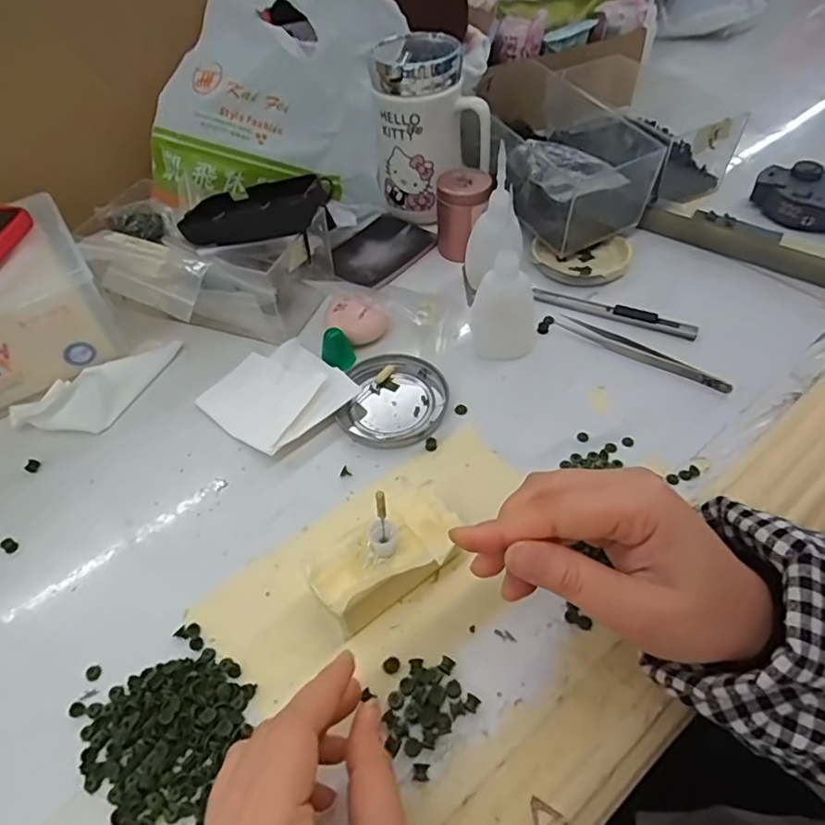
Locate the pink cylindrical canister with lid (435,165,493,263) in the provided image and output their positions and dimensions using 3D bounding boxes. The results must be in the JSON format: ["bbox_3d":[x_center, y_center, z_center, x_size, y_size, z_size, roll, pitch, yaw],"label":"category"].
[{"bbox_3d":[0.043,-0.167,0.482,0.044,0.067,0.036,1,49,5],"label":"pink cylindrical canister with lid"}]

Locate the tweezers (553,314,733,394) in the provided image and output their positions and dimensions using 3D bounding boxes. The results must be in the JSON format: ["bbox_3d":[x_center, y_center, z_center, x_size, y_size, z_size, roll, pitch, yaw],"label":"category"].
[{"bbox_3d":[0.162,-0.044,0.408,0.127,0.009,0.012,33,59,28],"label":"tweezers"}]

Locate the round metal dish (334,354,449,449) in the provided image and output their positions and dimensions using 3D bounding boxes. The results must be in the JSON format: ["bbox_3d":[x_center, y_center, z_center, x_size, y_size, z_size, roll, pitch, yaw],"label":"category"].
[{"bbox_3d":[-0.013,-0.009,0.394,0.071,0.009,0.075,-2,49,2],"label":"round metal dish"}]

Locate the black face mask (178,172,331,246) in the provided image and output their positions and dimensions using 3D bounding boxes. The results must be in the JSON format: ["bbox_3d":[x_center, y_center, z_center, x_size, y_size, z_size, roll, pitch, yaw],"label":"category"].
[{"bbox_3d":[-0.117,-0.154,0.428,0.115,0.027,0.047,-5,48,16],"label":"black face mask"}]

